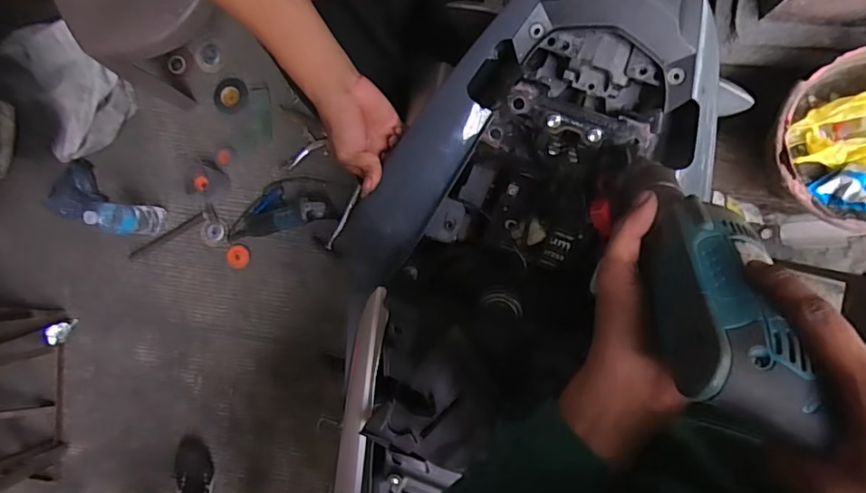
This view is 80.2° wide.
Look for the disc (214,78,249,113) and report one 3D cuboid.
[{"bbox_3d":[-0.575,-0.429,1.468,0.091,0.020,0.098,0,92,9],"label":"disc"}]

